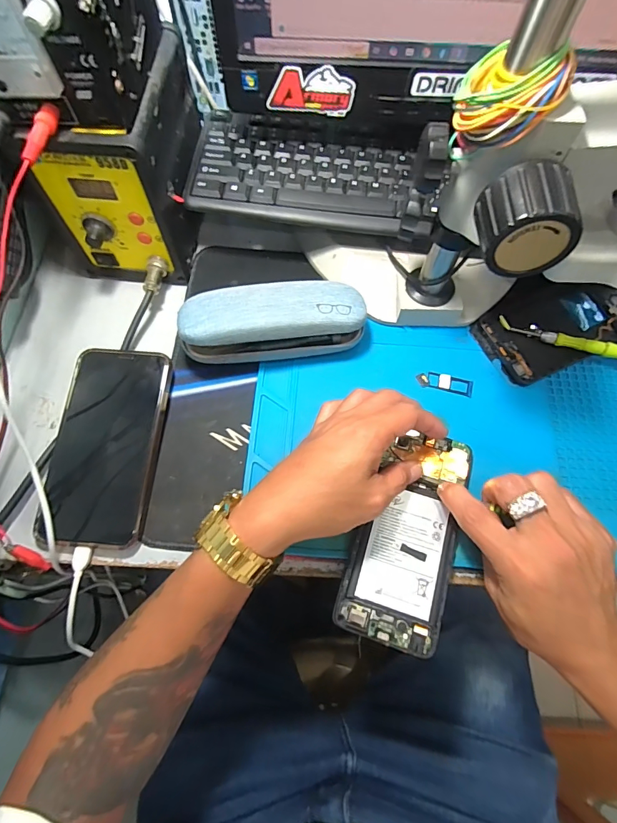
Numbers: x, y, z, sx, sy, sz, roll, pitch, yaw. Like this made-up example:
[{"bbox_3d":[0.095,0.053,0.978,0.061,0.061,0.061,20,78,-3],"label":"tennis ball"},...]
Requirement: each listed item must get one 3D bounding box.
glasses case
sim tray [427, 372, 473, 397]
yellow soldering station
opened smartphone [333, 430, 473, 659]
[{"bbox_3d":[-0.029,-0.077,0.348,0.155,0.053,0.067,-5,69,-2],"label":"glasses case"},{"bbox_3d":[0.126,-0.025,0.355,0.039,0.004,0.015,14,69,5],"label":"sim tray"},{"bbox_3d":[-0.158,-0.217,0.357,0.099,0.132,0.164,6,68,2],"label":"yellow soldering station"},{"bbox_3d":[0.078,0.091,0.302,0.072,0.006,0.157,21,71,8],"label":"opened smartphone"}]

